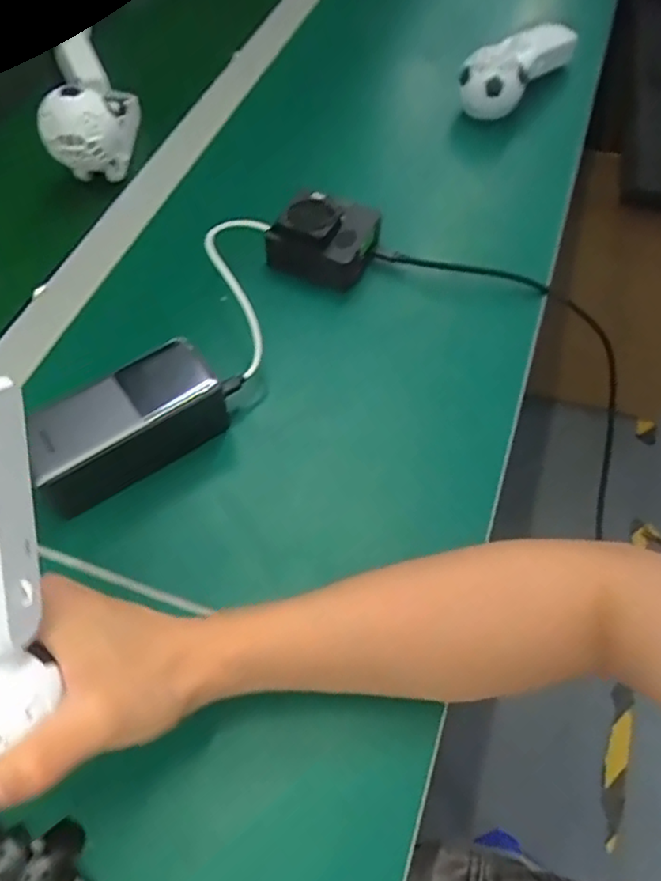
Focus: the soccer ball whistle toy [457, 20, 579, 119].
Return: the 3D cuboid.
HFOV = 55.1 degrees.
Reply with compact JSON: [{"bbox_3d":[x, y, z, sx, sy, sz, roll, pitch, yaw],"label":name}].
[{"bbox_3d":[0.212,-0.415,0.705,0.059,0.064,0.182,35,62,21],"label":"soccer ball whistle toy"}]

